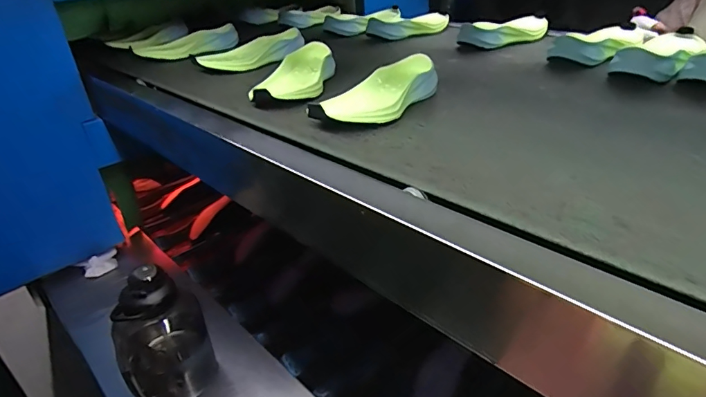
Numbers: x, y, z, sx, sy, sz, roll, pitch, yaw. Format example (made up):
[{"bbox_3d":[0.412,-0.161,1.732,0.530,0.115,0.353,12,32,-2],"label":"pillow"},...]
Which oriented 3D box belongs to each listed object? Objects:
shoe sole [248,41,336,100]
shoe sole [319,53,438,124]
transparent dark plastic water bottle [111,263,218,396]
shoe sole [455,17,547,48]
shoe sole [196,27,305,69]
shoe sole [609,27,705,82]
[{"bbox_3d":[-0.089,-0.202,0.734,0.101,0.047,0.236,1,30,7],"label":"shoe sole"},{"bbox_3d":[0.037,-0.147,0.621,0.092,0.045,0.229,16,34,30],"label":"shoe sole"},{"bbox_3d":[-0.298,0.229,0.713,0.132,0.247,0.117,-22,34,-21],"label":"transparent dark plastic water bottle"},{"bbox_3d":[0.319,-0.349,0.941,0.224,0.048,0.082,-27,36,-27],"label":"shoe sole"},{"bbox_3d":[-0.204,-0.294,0.903,0.224,0.041,0.097,-21,34,-20],"label":"shoe sole"},{"bbox_3d":[0.484,-0.230,0.712,0.094,0.047,0.210,23,38,38],"label":"shoe sole"}]

